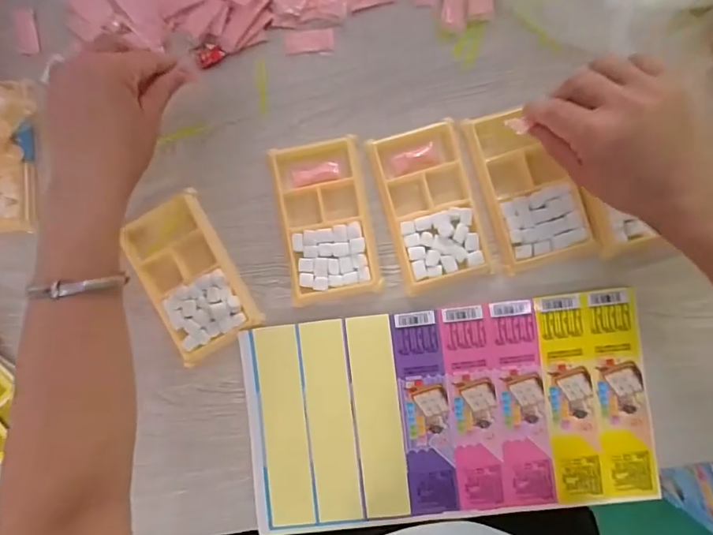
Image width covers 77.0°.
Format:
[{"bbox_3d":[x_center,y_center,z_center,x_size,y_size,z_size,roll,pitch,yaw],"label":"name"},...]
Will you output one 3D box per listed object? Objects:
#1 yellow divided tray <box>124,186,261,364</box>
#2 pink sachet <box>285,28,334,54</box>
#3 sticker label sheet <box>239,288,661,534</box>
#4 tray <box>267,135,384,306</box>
[{"bbox_3d":[-0.146,0.008,0.387,0.075,0.011,0.132,-31,86,0],"label":"yellow divided tray"},{"bbox_3d":[-0.041,-0.198,0.393,0.042,0.004,0.020,-5,87,2],"label":"pink sachet"},{"bbox_3d":[0.074,0.120,0.373,0.322,0.006,0.169,-7,89,2],"label":"sticker label sheet"},{"bbox_3d":[-0.026,-0.041,0.384,0.076,0.010,0.135,-10,87,2],"label":"tray"}]

